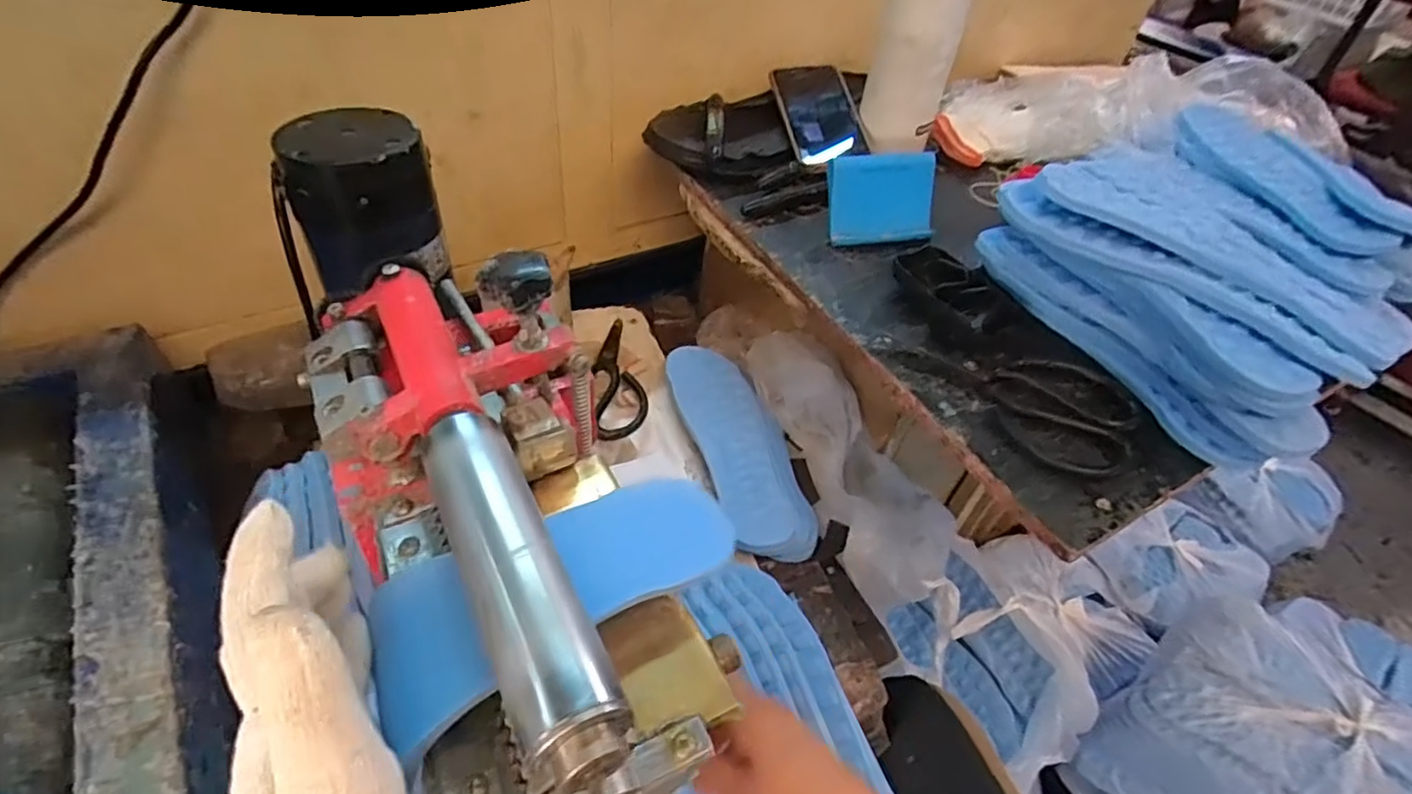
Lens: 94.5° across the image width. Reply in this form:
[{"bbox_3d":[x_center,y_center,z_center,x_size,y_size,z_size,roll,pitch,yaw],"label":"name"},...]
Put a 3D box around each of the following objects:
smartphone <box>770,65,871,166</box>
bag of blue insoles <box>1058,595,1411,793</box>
[{"bbox_3d":[0.119,-0.294,0.677,0.078,0.013,0.151,-8,59,-5],"label":"smartphone"},{"bbox_3d":[0.722,0.456,0.837,0.348,0.203,0.316,-22,53,-26],"label":"bag of blue insoles"}]

